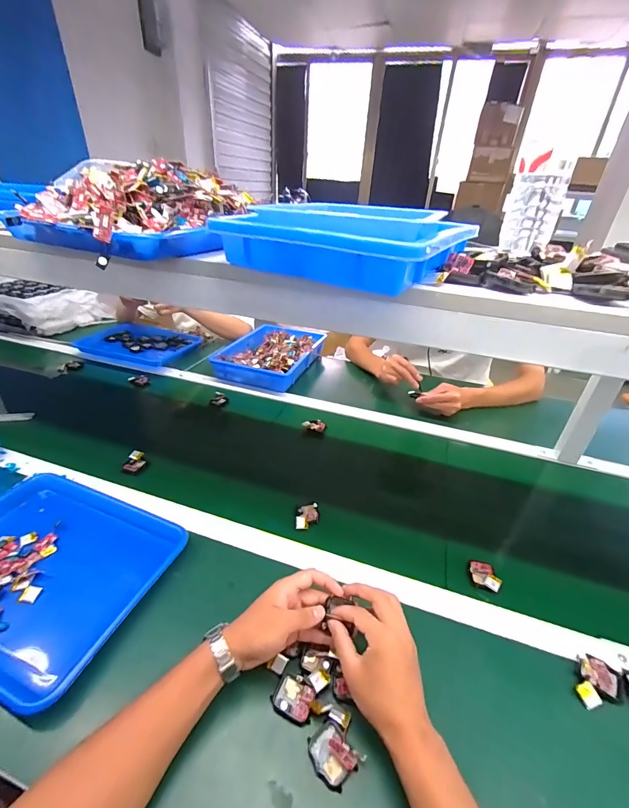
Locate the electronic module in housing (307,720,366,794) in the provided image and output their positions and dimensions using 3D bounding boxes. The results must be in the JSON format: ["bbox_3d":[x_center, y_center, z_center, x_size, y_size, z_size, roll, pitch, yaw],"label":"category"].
[{"bbox_3d":[0.019,0.356,0.361,0.050,0.017,0.038,27,39,33],"label":"electronic module in housing"}]

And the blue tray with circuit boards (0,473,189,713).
[{"bbox_3d":[-0.392,0.235,0.524,0.348,0.048,0.270,14,33,16],"label":"blue tray with circuit boards"}]

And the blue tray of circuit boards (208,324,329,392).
[{"bbox_3d":[-0.137,-0.163,1.132,0.257,0.056,0.360,14,33,17],"label":"blue tray of circuit boards"}]

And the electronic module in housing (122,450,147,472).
[{"bbox_3d":[-0.360,0.116,0.715,0.034,0.018,0.048,3,32,0],"label":"electronic module in housing"}]

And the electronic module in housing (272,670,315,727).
[{"bbox_3d":[-0.023,0.332,0.401,0.045,0.009,0.038,17,35,21],"label":"electronic module in housing"}]

